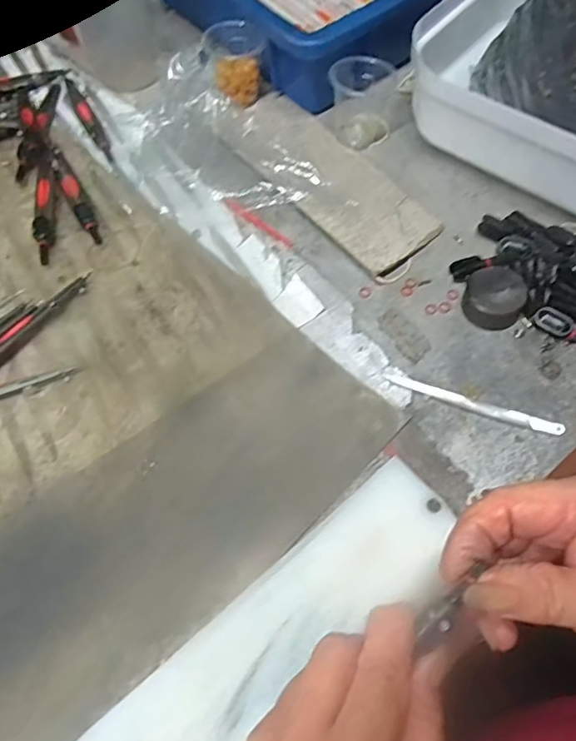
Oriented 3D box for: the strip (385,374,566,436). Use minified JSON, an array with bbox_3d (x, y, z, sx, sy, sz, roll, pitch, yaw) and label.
[{"bbox_3d":[0.113,0.021,0.339,0.106,0.004,0.009,16,73,15],"label":"strip"}]

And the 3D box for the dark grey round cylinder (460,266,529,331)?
[{"bbox_3d":[0.136,-0.048,0.365,0.038,0.024,0.034,-26,64,-10],"label":"dark grey round cylinder"}]

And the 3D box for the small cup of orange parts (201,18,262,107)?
[{"bbox_3d":[-0.045,-0.256,0.466,0.043,0.057,0.045,-1,62,2],"label":"small cup of orange parts"}]

